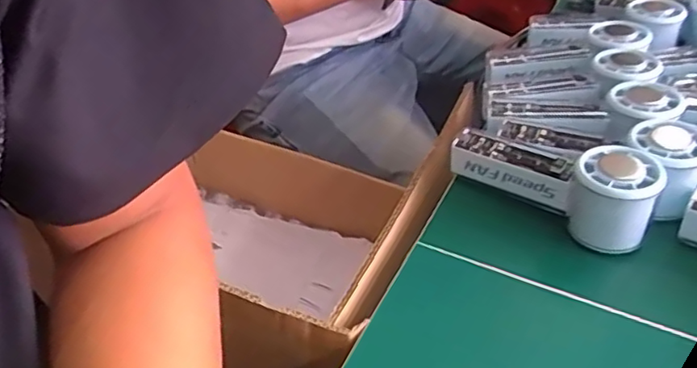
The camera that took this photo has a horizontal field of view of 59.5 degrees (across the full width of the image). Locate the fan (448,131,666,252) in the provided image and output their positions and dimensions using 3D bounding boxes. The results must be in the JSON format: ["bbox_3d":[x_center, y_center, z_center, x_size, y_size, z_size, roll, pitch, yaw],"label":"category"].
[{"bbox_3d":[0.151,-0.007,0.461,0.152,0.065,0.051,26,46,26],"label":"fan"}]

